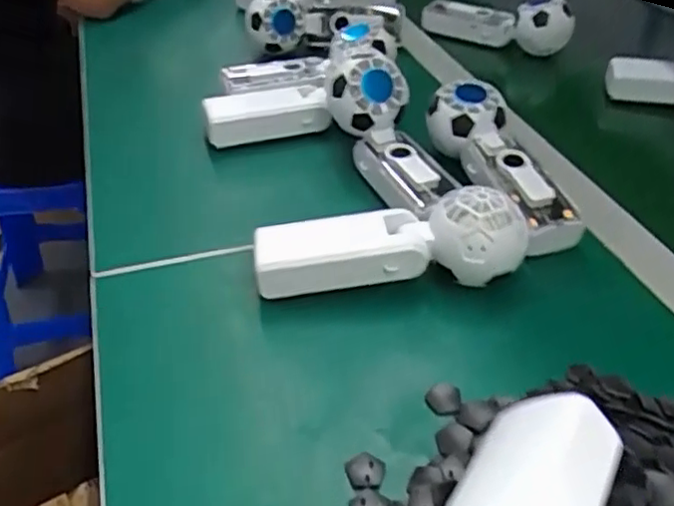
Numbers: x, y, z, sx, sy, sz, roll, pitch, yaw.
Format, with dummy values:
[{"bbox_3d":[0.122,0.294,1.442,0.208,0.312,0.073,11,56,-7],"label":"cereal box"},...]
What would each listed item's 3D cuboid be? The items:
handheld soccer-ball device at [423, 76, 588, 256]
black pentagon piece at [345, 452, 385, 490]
[{"bbox_3d":[0.122,-0.064,0.483,0.058,0.065,0.160,-11,41,-16],"label":"handheld soccer-ball device"},{"bbox_3d":[0.014,0.106,0.315,0.019,0.004,0.018,-6,40,-10],"label":"black pentagon piece"}]

